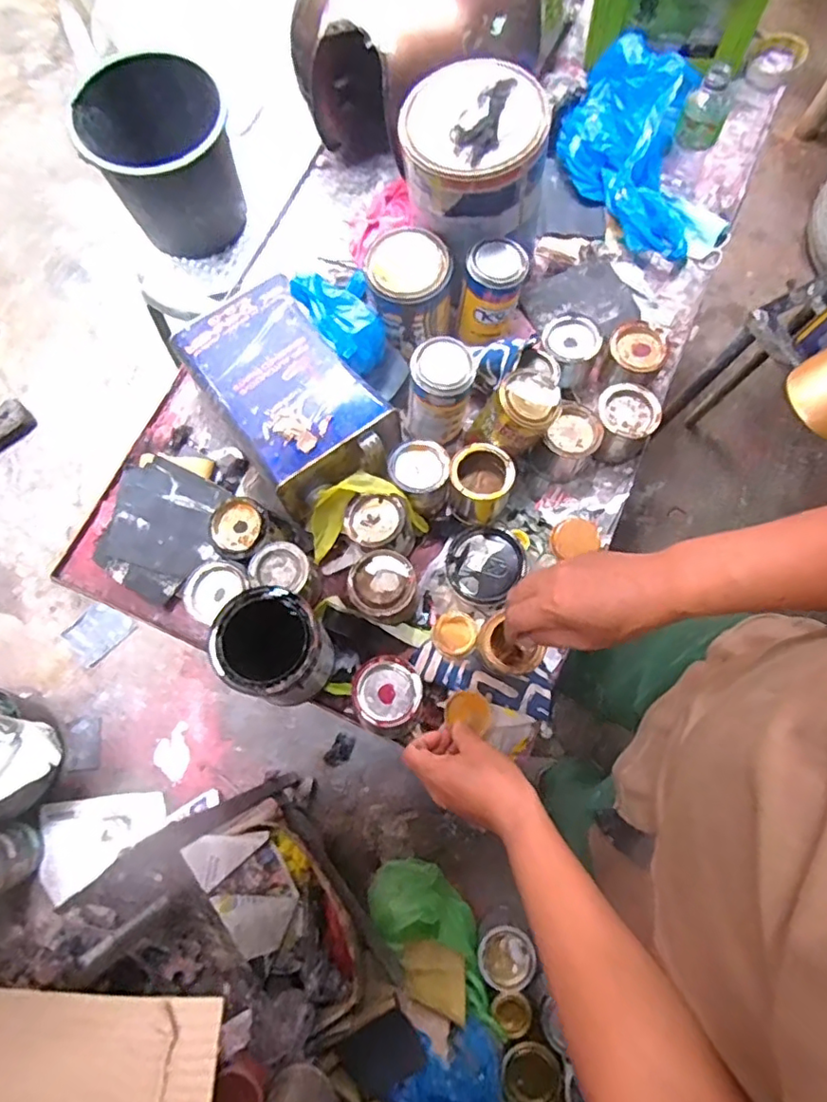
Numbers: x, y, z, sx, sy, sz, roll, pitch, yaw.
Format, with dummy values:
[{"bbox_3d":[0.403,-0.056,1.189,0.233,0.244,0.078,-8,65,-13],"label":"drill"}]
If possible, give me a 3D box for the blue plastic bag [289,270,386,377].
[{"bbox_3d":[-0.080,-0.279,0.699,0.078,0.065,0.120,-33,79,-8],"label":"blue plastic bag"}]

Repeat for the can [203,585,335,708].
[{"bbox_3d":[-0.141,0.100,0.619,0.106,0.127,0.101,0,77,0],"label":"can"}]

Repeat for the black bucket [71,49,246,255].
[{"bbox_3d":[-0.432,-0.687,1.026,0.231,0.195,0.218,0,77,0],"label":"black bucket"}]

